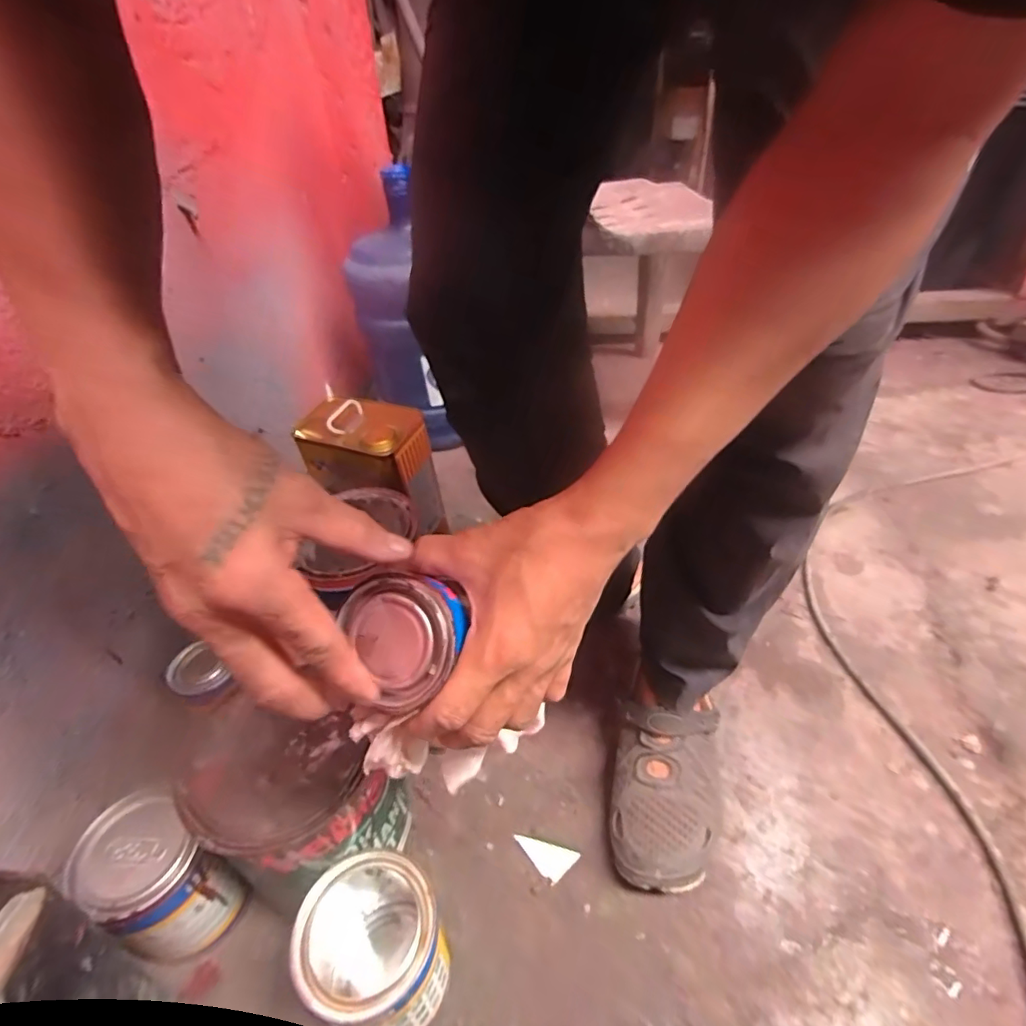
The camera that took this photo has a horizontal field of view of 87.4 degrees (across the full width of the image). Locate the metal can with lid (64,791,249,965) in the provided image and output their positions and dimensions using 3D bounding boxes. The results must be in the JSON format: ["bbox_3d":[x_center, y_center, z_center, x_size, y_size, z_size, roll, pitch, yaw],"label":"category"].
[{"bbox_3d":[-0.311,0.333,0.491,0.105,0.139,0.089,16,43,28],"label":"metal can with lid"}]

